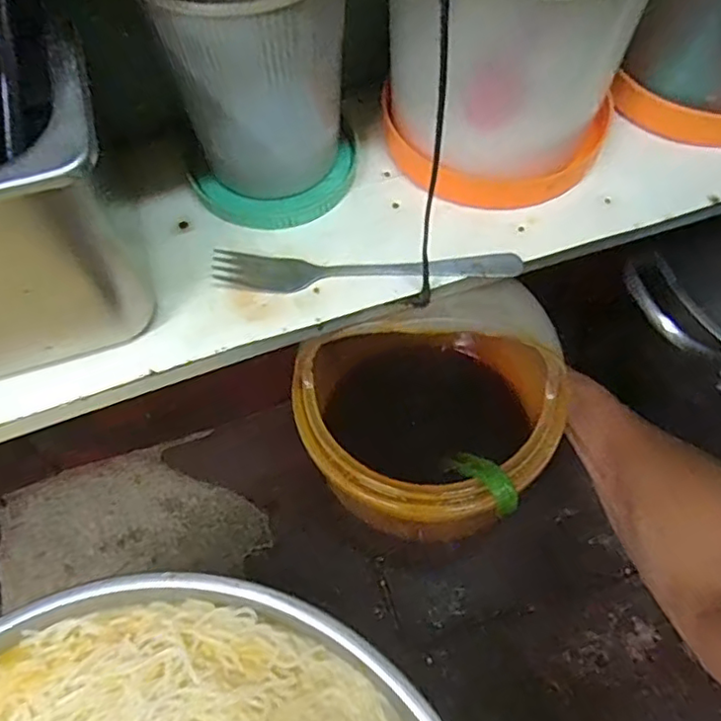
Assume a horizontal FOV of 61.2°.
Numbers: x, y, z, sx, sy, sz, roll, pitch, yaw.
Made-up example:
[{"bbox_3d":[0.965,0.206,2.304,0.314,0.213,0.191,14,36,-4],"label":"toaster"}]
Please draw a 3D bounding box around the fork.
[{"bbox_3d":[0.004,-0.052,0.342,0.170,0.015,0.021,-2,59,1],"label":"fork"}]

